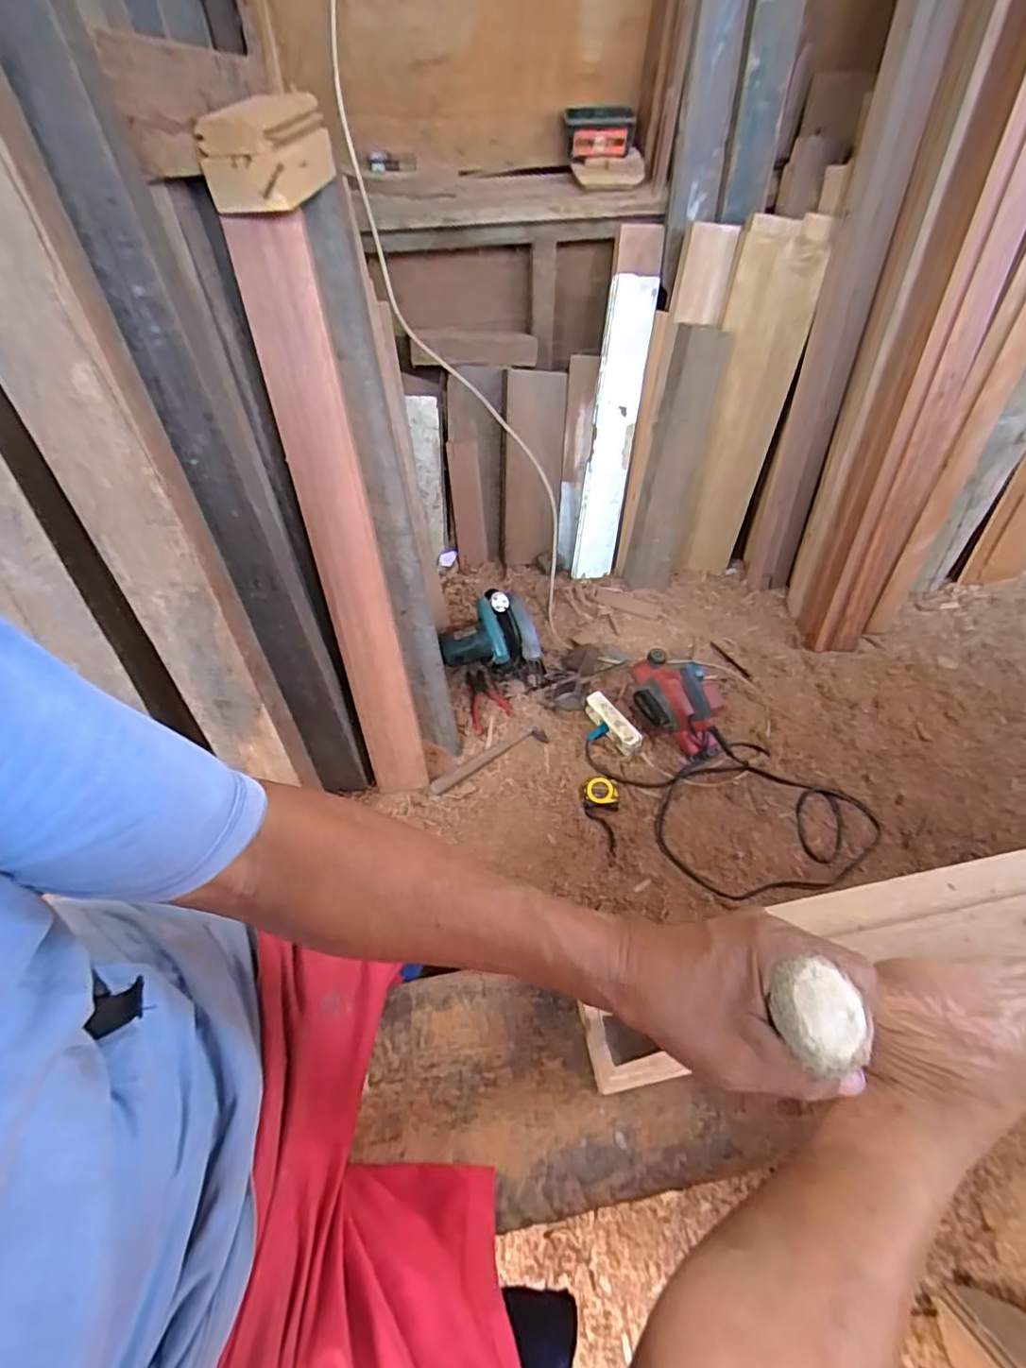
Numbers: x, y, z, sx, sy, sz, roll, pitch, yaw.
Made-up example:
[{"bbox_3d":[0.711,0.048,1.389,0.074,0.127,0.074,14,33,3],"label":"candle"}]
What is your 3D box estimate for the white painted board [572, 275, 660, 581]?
[{"bbox_3d":[0.244,-0.605,1.495,0.110,0.687,0.053,6,24,0],"label":"white painted board"}]

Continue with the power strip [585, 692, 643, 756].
[{"bbox_3d":[0.217,0.081,1.309,0.051,0.041,0.157,-29,60,-20],"label":"power strip"}]

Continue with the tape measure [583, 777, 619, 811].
[{"bbox_3d":[0.182,0.227,1.243,0.075,0.034,0.063,5,55,3],"label":"tape measure"}]

